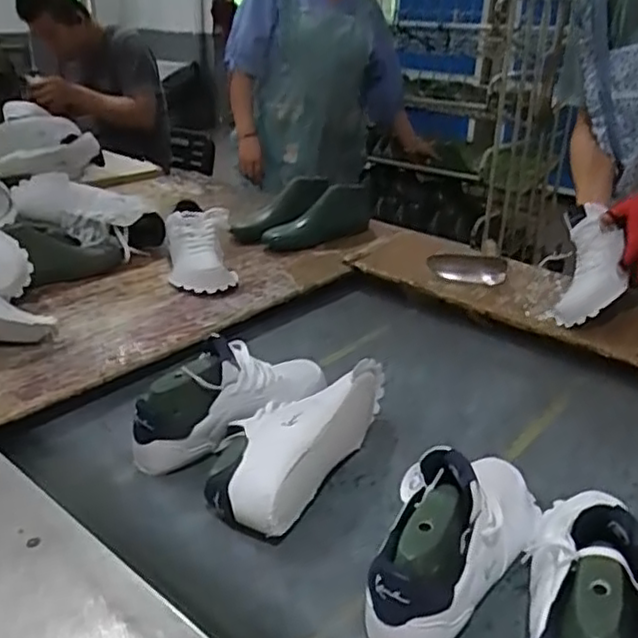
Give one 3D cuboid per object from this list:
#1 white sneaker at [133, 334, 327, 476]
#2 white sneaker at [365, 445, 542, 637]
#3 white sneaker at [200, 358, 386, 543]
[{"bbox_3d":[-0.104,0.082,0.837,0.256,0.109,0.101,-19,31,-40],"label":"white sneaker"},{"bbox_3d":[0.134,0.198,0.647,0.114,0.128,0.246,14,26,24],"label":"white sneaker"},{"bbox_3d":[-0.024,0.130,0.815,0.119,0.092,0.297,16,29,25],"label":"white sneaker"}]

